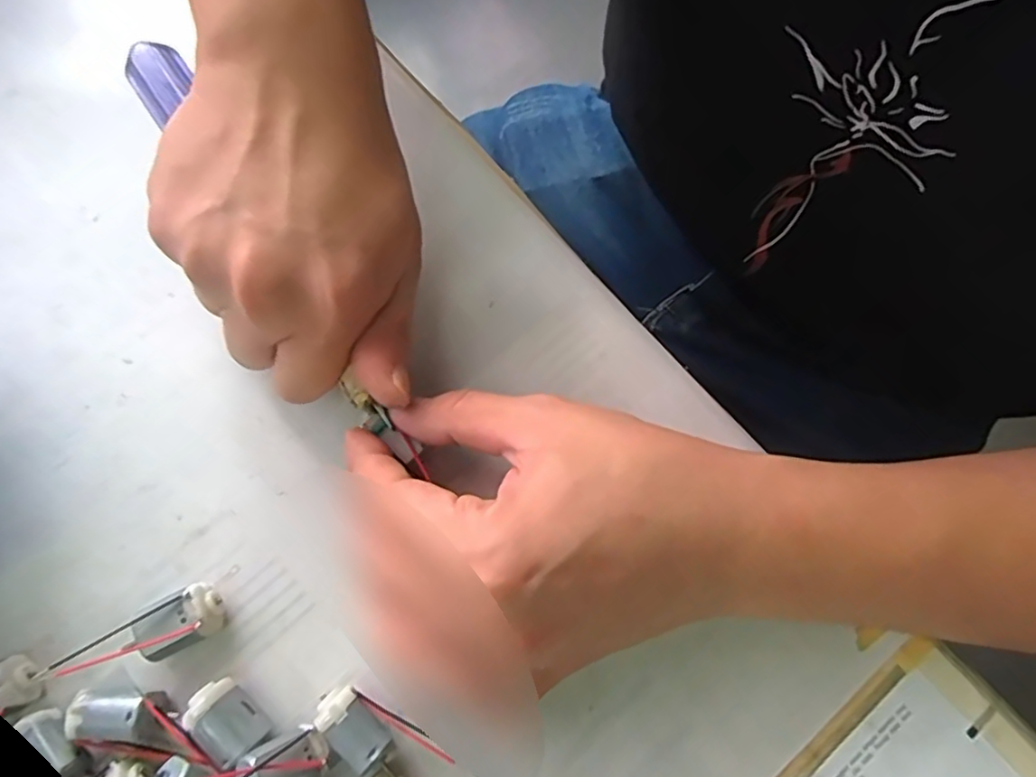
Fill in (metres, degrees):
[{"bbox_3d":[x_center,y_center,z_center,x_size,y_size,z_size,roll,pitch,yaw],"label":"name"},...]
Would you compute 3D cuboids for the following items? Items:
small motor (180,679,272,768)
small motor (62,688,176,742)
[{"bbox_3d":[-0.100,0.114,0.212,0.027,0.020,0.016,42,79,9],"label":"small motor"},{"bbox_3d":[-0.137,0.112,0.211,0.031,0.014,0.014,9,75,-13],"label":"small motor"}]

